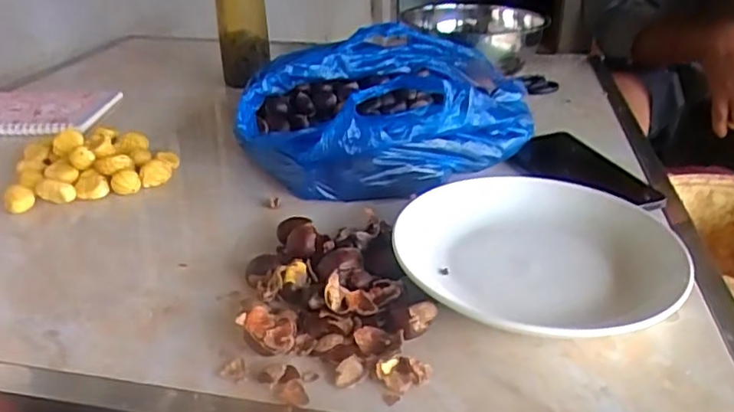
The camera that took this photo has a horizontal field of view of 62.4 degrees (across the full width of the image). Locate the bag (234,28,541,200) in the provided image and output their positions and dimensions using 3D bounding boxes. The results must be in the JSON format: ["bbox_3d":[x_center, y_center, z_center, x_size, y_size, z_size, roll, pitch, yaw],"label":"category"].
[{"bbox_3d":[0.033,-0.114,0.640,0.340,0.084,0.239,-25,35,-34],"label":"bag"}]

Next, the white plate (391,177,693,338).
[{"bbox_3d":[0.114,0.027,0.436,0.187,0.032,0.191,-2,29,1],"label":"white plate"}]

